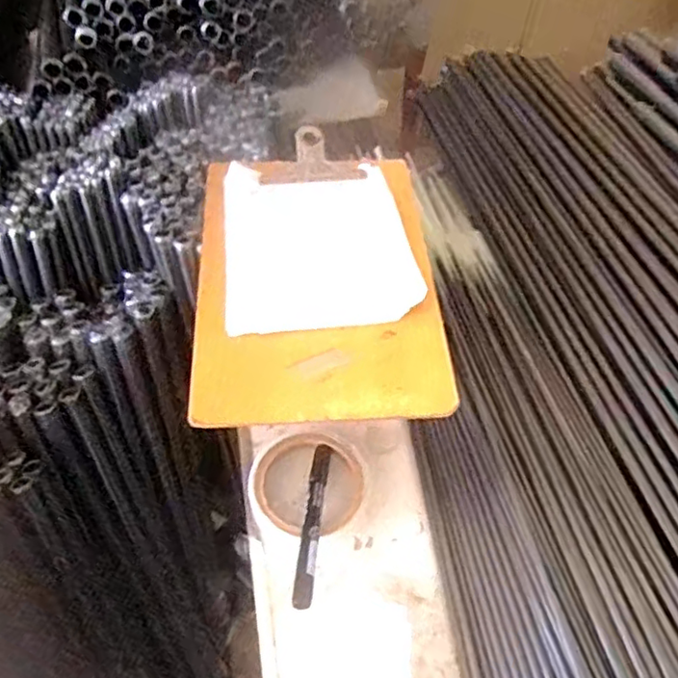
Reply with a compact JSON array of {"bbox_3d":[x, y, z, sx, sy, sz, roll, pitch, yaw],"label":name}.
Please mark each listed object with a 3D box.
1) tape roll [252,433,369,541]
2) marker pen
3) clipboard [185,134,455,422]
[{"bbox_3d":[-0.024,0.119,0.526,0.088,0.011,0.088,0,53,0],"label":"tape roll"},{"bbox_3d":[-0.020,0.140,0.498,0.015,0.012,0.141,5,41,3],"label":"marker pen"},{"bbox_3d":[-0.018,-0.058,0.529,0.188,0.017,0.283,-3,53,-3],"label":"clipboard"}]

